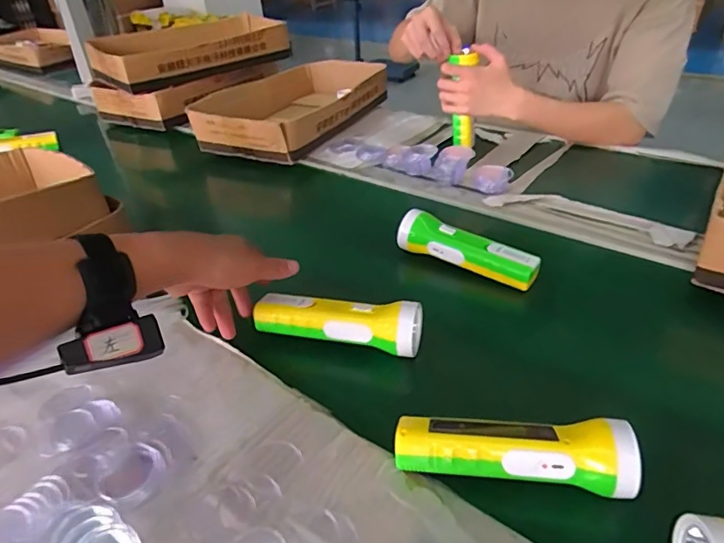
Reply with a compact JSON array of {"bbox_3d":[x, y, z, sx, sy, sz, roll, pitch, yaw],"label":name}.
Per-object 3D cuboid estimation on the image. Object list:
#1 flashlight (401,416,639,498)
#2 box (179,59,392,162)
[{"bbox_3d":[0.109,0.129,0.366,0.165,0.040,0.044,3,37,11],"label":"flashlight"},{"bbox_3d":[-0.134,-0.346,1.031,0.269,0.082,0.435,15,41,25],"label":"box"}]

